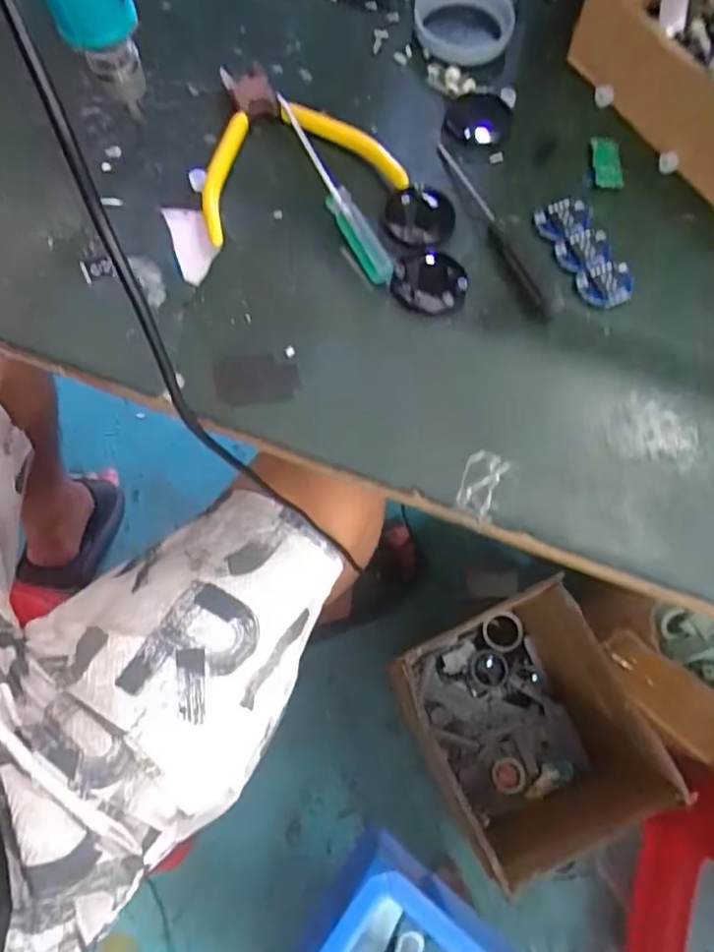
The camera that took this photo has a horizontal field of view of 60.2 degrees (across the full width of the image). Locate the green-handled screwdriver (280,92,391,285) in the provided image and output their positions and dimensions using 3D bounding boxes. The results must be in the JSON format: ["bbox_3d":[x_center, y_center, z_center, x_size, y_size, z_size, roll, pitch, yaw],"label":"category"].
[{"bbox_3d":[-0.013,-0.152,0.325,0.014,0.014,0.123,-25,74,-8],"label":"green-handled screwdriver"}]

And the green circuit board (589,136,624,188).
[{"bbox_3d":[0.138,-0.174,0.341,0.016,0.005,0.032,-1,72,-1],"label":"green circuit board"}]

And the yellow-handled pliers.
[{"bbox_3d":[-0.044,-0.187,0.336,0.107,0.011,0.106,-22,74,-7],"label":"yellow-handled pliers"}]

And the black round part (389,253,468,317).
[{"bbox_3d":[0.037,-0.098,0.313,0.038,0.008,0.033,-5,72,-2],"label":"black round part"}]

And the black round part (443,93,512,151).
[{"bbox_3d":[0.069,-0.202,0.351,0.037,0.007,0.039,0,72,-1],"label":"black round part"}]

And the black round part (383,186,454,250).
[{"bbox_3d":[0.035,-0.138,0.330,0.036,0.009,0.036,0,72,-1],"label":"black round part"}]

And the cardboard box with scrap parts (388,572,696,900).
[{"bbox_3d":[0.207,0.311,0.804,0.235,0.281,0.257,-23,74,-8],"label":"cardboard box with scrap parts"}]

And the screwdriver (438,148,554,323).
[{"bbox_3d":[0.073,-0.133,0.326,0.012,0.015,0.123,-19,73,-7],"label":"screwdriver"}]

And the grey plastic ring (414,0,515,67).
[{"bbox_3d":[0.063,-0.268,0.362,0.057,0.009,0.057,0,72,-1],"label":"grey plastic ring"}]

